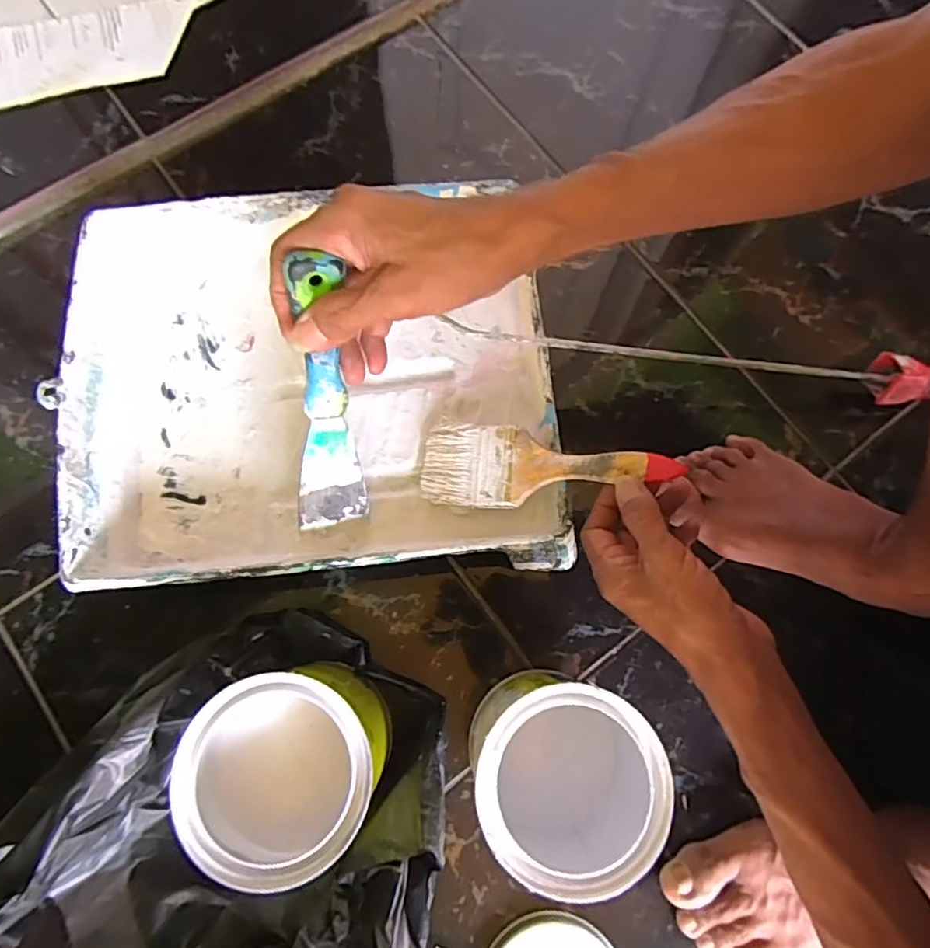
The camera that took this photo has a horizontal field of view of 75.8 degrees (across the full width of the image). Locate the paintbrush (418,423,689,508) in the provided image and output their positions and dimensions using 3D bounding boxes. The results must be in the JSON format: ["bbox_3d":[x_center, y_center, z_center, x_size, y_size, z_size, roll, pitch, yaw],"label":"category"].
[{"bbox_3d":[0.052,-0.005,0.411,0.175,0.008,0.057,2,75,22],"label":"paintbrush"}]

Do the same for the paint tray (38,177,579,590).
[{"bbox_3d":[-0.119,-0.070,0.463,0.350,0.072,0.292,-4,76,-3],"label":"paint tray"}]

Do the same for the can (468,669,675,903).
[{"bbox_3d":[0.056,0.184,0.378,0.100,0.122,0.101,0,76,-2],"label":"can"}]

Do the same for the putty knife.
[{"bbox_3d":[-0.084,-0.036,0.359,0.040,0.191,0.016,7,43,0],"label":"putty knife"}]

